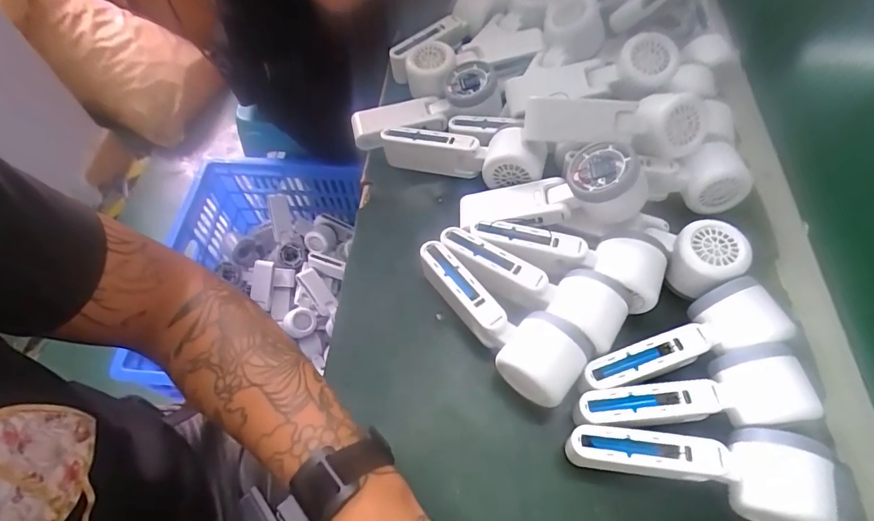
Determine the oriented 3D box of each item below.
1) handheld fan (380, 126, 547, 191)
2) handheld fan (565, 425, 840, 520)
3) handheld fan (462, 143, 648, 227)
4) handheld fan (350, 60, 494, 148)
[{"bbox_3d":[0.024,-0.110,0.467,0.169,0.046,0.047,11,60,21],"label":"handheld fan"},{"bbox_3d":[0.174,0.138,0.320,0.156,0.064,0.054,12,61,7],"label":"handheld fan"},{"bbox_3d":[0.099,-0.062,0.422,0.164,0.058,0.062,-5,68,20],"label":"handheld fan"},{"bbox_3d":[-0.015,-0.165,0.496,0.162,0.033,0.059,-18,59,13],"label":"handheld fan"}]

